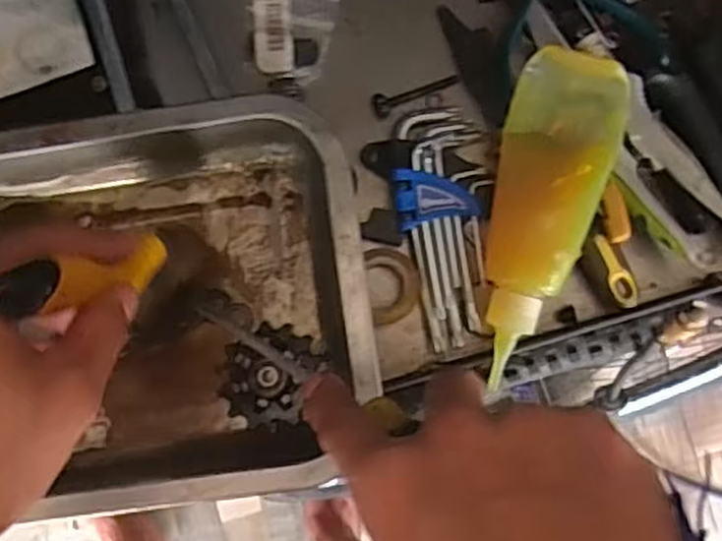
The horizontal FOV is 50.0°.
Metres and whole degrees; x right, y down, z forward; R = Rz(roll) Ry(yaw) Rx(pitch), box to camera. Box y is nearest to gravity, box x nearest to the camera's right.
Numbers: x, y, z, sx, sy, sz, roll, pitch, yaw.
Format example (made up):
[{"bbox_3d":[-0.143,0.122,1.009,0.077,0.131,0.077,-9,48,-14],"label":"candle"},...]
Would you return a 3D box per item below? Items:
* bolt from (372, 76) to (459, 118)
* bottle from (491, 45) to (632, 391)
[{"bbox_3d":[0.031,-0.101,0.441,0.053,0.012,0.012,-23,88,-18],"label":"bolt"},{"bbox_3d":[0.100,-0.030,0.414,0.057,0.051,0.159,9,85,-4],"label":"bottle"}]

